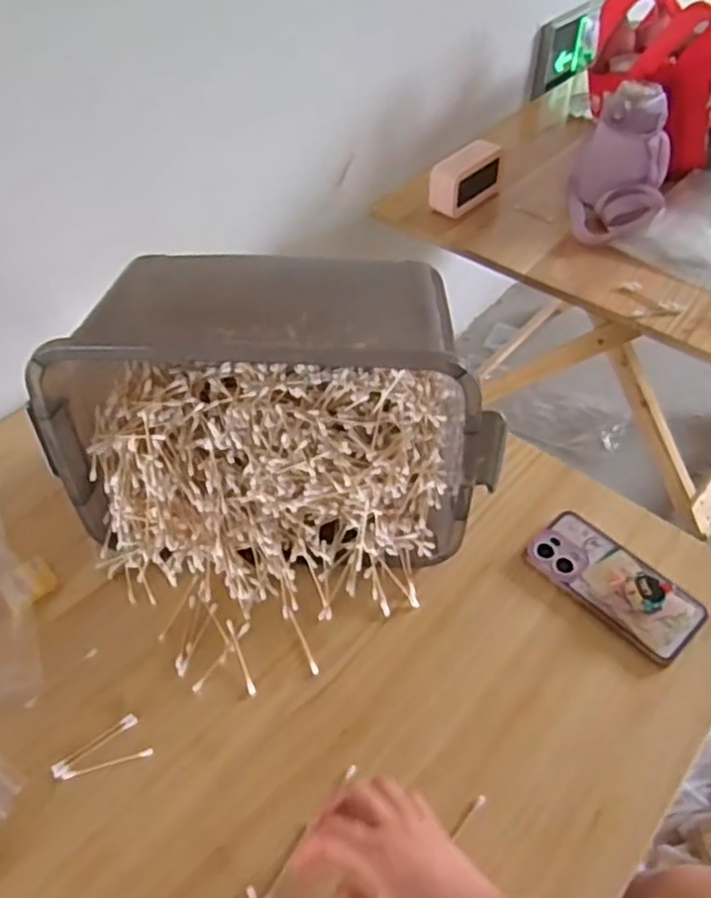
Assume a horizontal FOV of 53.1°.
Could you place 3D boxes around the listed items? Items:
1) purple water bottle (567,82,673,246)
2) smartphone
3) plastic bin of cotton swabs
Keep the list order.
[{"bbox_3d":[0.405,-0.427,1.068,0.123,0.174,0.143,4,49,6],"label":"purple water bottle"},{"bbox_3d":[0.245,0.125,0.677,0.079,0.017,0.162,-35,56,-25],"label":"smartphone"},{"bbox_3d":[-0.075,-0.032,0.676,0.404,0.232,0.281,1,49,3],"label":"plastic bin of cotton swabs"}]

